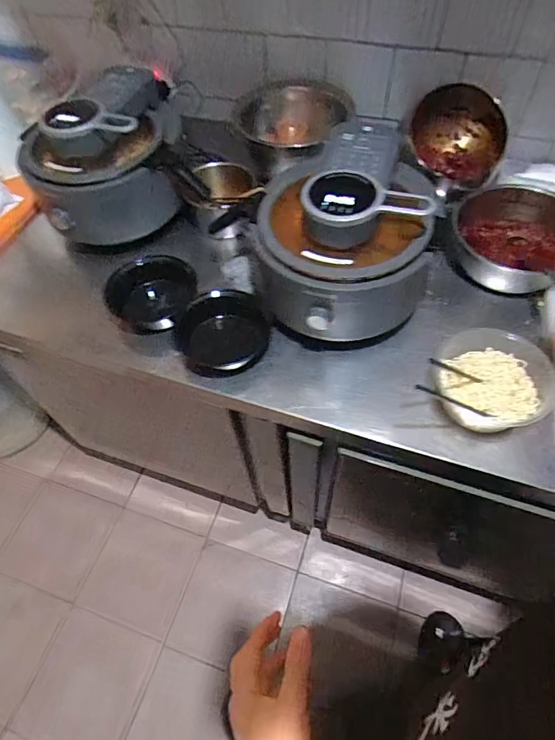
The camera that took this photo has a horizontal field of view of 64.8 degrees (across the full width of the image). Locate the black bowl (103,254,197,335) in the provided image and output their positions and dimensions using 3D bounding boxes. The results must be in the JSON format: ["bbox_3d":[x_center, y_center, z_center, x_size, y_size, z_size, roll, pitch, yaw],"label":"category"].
[{"bbox_3d":[-0.241,-0.145,0.825,0.149,0.064,0.139,-2,55,2],"label":"black bowl"}]

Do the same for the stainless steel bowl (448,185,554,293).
[{"bbox_3d":[0.449,-0.242,0.827,0.224,0.091,0.233,-2,55,2],"label":"stainless steel bowl"}]

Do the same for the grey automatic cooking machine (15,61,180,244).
[{"bbox_3d":[-0.335,-0.412,0.882,0.264,0.234,0.222,-6,55,0],"label":"grey automatic cooking machine"}]

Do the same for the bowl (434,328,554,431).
[{"bbox_3d":[0.330,0.017,0.672,0.166,0.091,0.160,-2,55,2],"label":"bowl"}]

